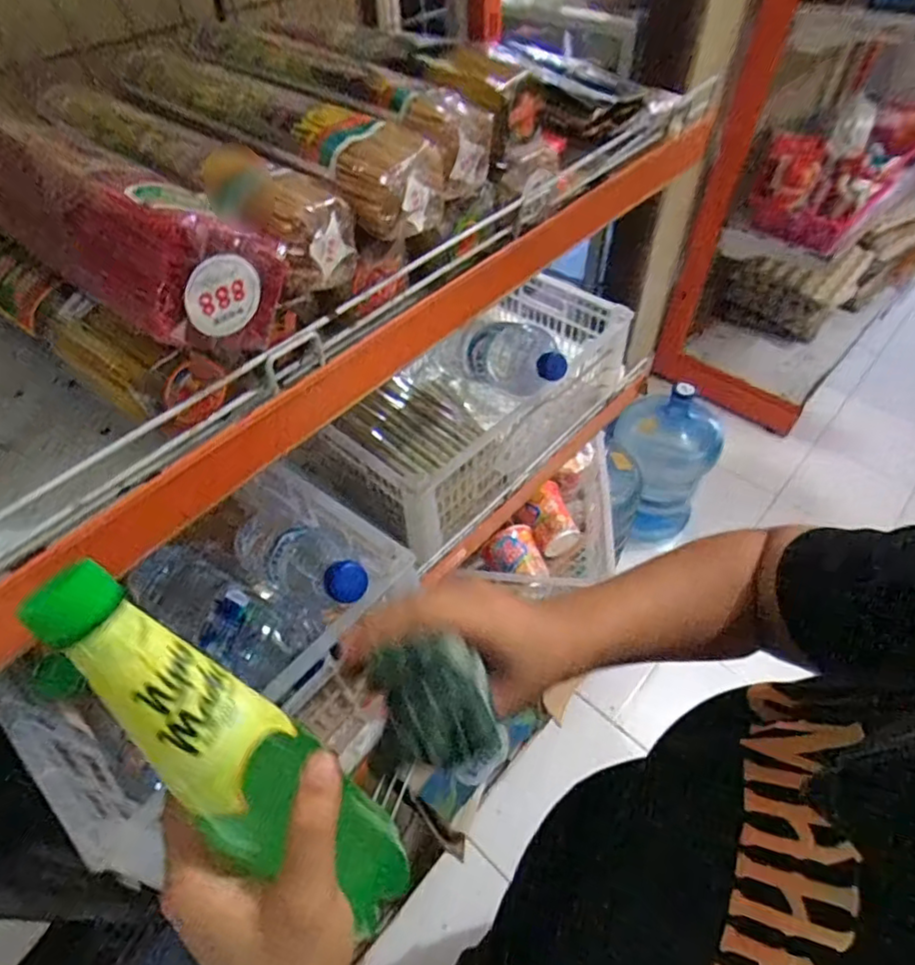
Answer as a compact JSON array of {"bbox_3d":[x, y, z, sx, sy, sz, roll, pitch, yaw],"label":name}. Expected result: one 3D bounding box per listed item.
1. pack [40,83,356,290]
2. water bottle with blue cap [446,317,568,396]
[{"bbox_3d":[-0.175,-0.198,0.374,0.267,0.056,0.061,34,60,26],"label":"pack"},{"bbox_3d":[0.058,-0.157,0.706,0.068,0.066,0.190,-35,37,-23],"label":"water bottle with blue cap"}]

